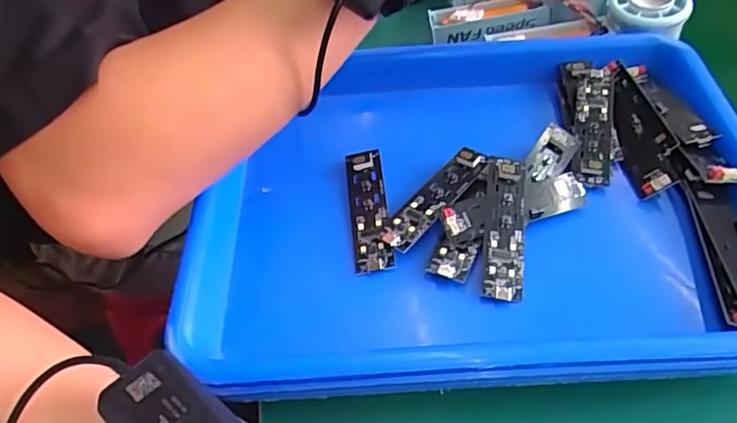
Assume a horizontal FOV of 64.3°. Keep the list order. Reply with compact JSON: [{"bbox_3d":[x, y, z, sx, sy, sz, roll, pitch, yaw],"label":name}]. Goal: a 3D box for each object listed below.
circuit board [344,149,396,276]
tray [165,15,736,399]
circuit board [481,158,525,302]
[{"bbox_3d":[-0.001,-0.001,0.364,0.024,0.008,0.090,-16,53,12],"label":"circuit board"},{"bbox_3d":[0.066,-0.015,0.371,0.347,0.041,0.270,-3,49,1],"label":"tray"},{"bbox_3d":[0.079,0.008,0.339,0.023,0.009,0.090,5,62,8],"label":"circuit board"}]

